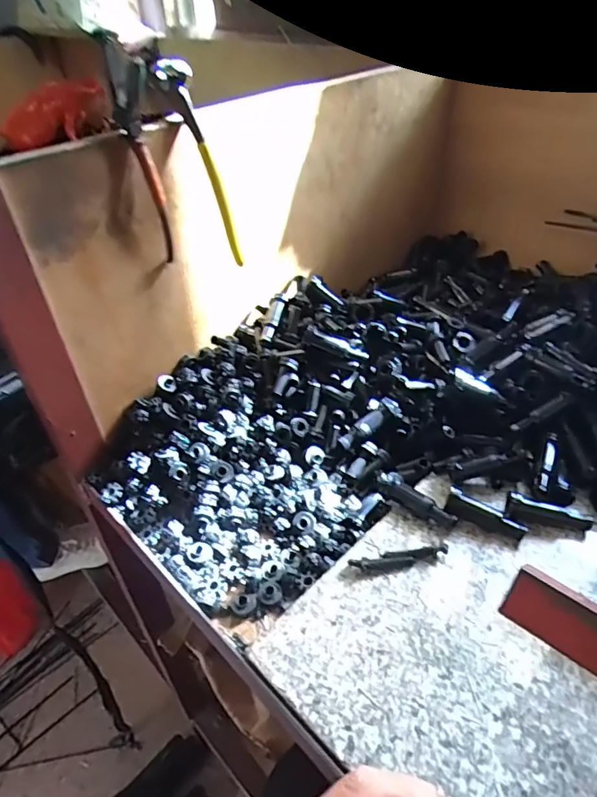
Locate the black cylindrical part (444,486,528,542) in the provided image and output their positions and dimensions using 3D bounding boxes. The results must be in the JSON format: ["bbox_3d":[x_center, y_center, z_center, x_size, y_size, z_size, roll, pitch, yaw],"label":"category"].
[{"bbox_3d":[0.152,0.097,0.421,0.065,0.015,0.016,27,50,12],"label":"black cylindrical part"}]

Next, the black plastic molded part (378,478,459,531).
[{"bbox_3d":[0.099,0.088,0.432,0.066,0.015,0.017,29,53,33],"label":"black plastic molded part"}]

